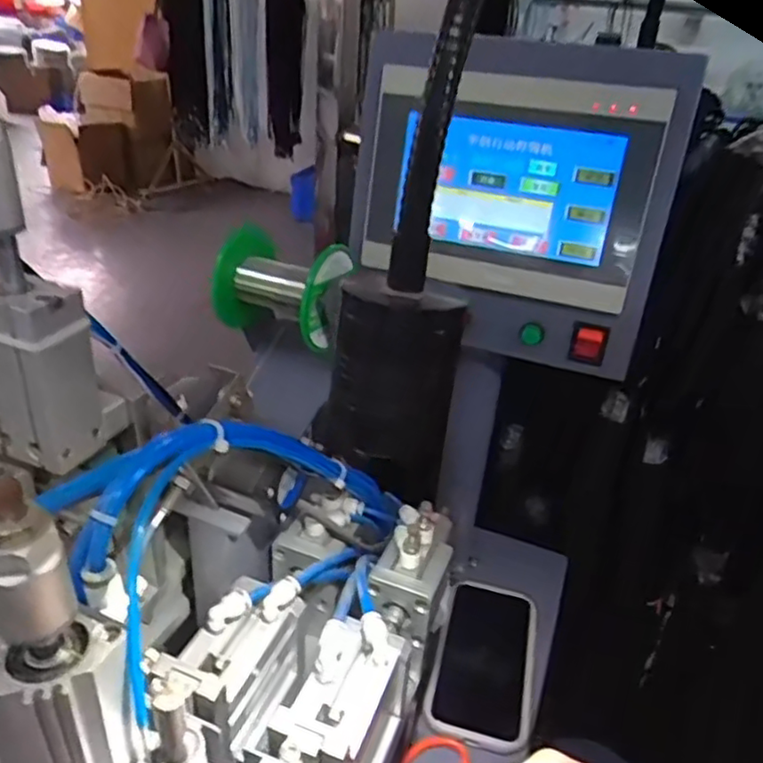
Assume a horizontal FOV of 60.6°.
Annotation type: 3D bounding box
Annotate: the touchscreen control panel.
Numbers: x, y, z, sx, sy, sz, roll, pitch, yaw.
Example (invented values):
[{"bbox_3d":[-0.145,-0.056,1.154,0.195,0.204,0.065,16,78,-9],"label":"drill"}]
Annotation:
[{"bbox_3d":[0.086,-0.135,0.481,0.233,0.202,0.080,13,31,14],"label":"touchscreen control panel"}]

